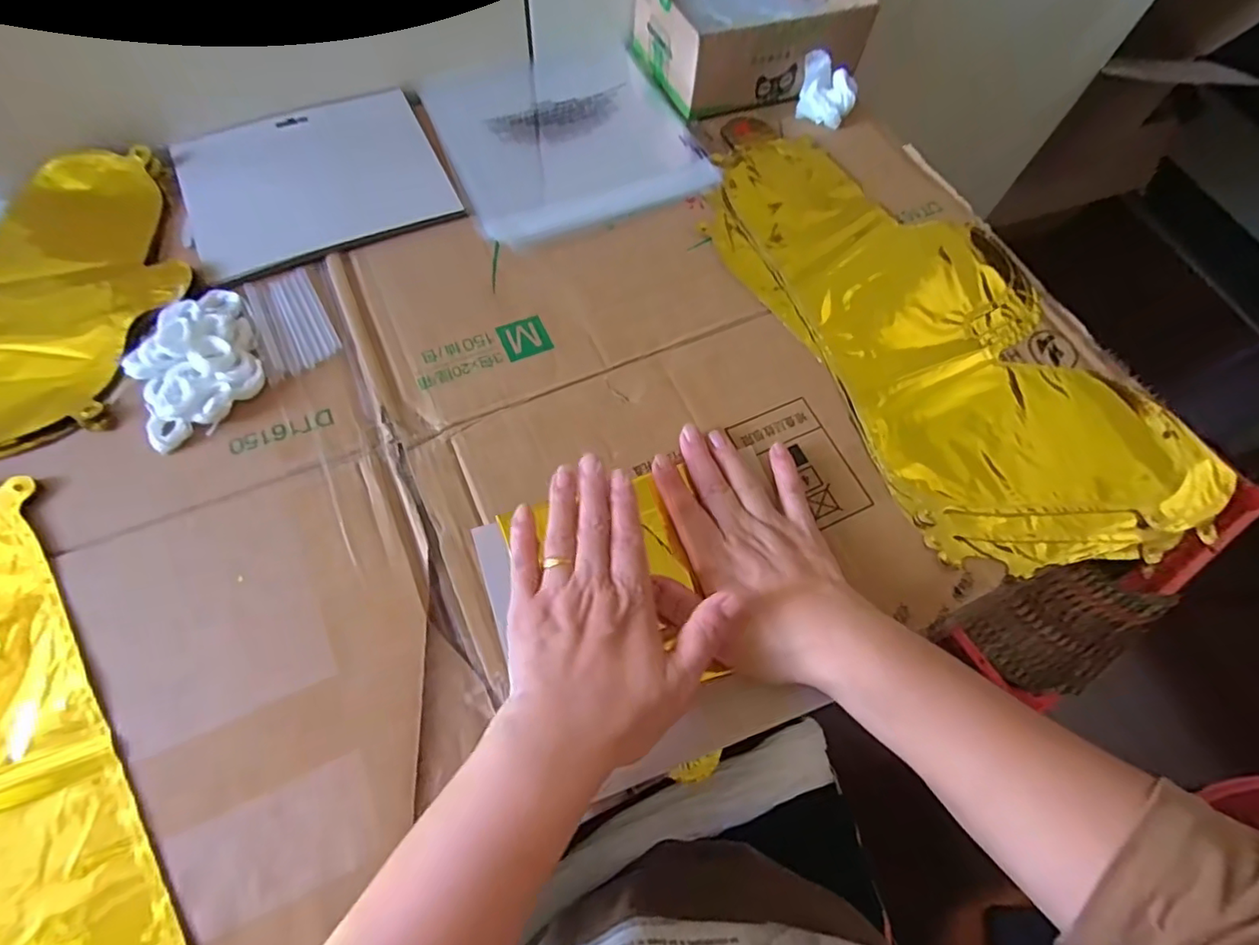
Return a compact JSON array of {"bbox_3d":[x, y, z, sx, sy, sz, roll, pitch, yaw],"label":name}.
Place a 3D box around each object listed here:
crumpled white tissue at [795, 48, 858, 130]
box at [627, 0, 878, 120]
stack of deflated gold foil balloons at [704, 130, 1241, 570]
[{"bbox_3d":[0.181,-0.350,0.523,0.052,0.041,0.033,15,65,3],"label":"crumpled white tissue"},{"bbox_3d":[0.113,-0.415,0.534,0.190,0.065,0.142,-20,68,-12],"label":"box"},{"bbox_3d":[0.230,-0.116,0.446,0.218,0.011,0.423,-24,69,-14],"label":"stack of deflated gold foil balloons"}]

